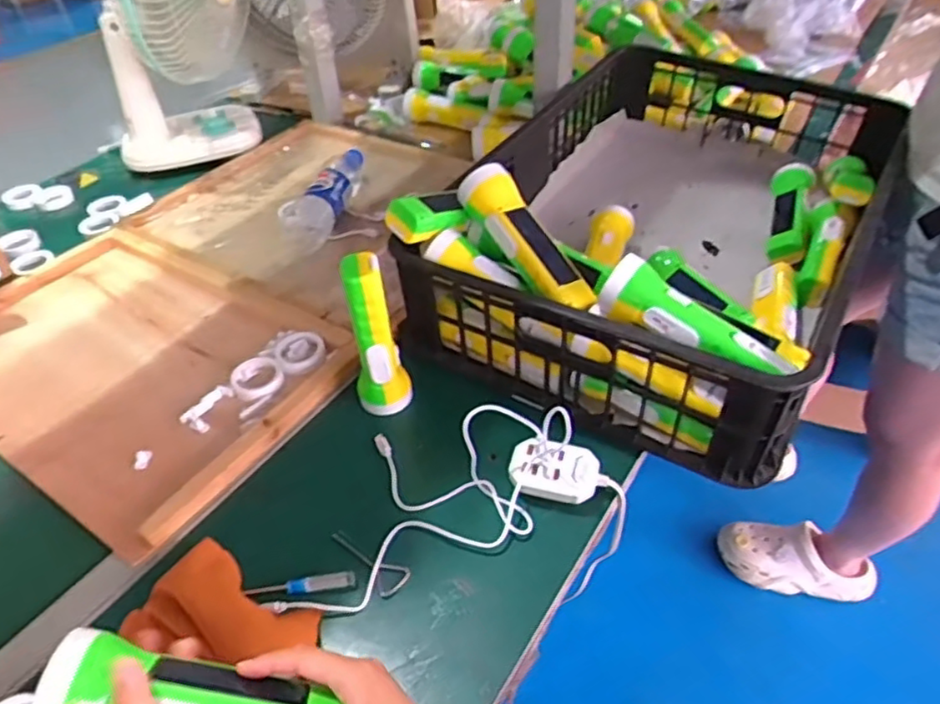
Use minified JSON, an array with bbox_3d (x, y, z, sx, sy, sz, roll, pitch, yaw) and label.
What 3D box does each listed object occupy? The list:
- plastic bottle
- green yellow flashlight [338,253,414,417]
[{"bbox_3d":[-0.211,-0.223,0.930,0.073,0.053,0.239,4,44,9],"label":"plastic bottle"},{"bbox_3d":[-0.090,-0.014,0.616,0.049,0.163,0.043,-13,44,-9],"label":"green yellow flashlight"}]

